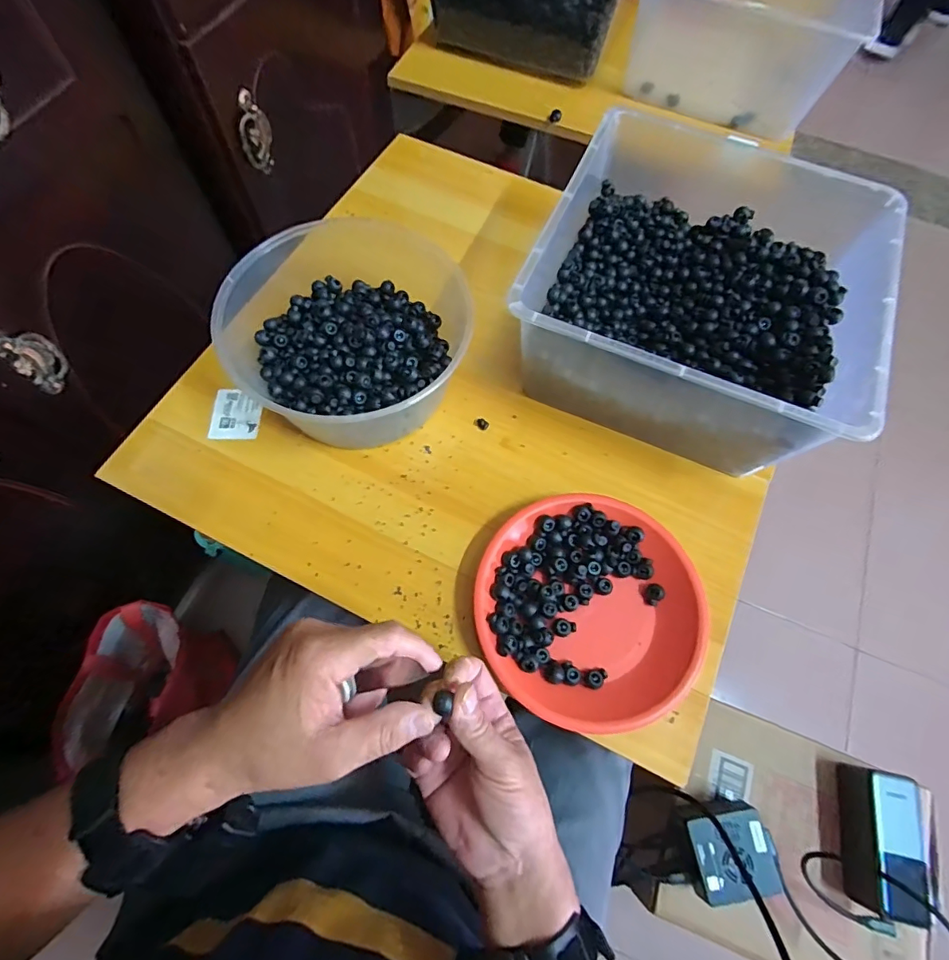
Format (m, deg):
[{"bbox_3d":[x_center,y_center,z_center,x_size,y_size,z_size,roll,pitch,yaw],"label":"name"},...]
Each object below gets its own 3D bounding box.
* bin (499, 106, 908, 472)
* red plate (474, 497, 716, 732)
[{"bbox_3d":[0.212,-0.178,0.483,0.290,0.122,0.285,23,68,7],"label":"bin"},{"bbox_3d":[0.100,0.109,0.436,0.190,0.032,0.195,1,67,-3],"label":"red plate"}]

